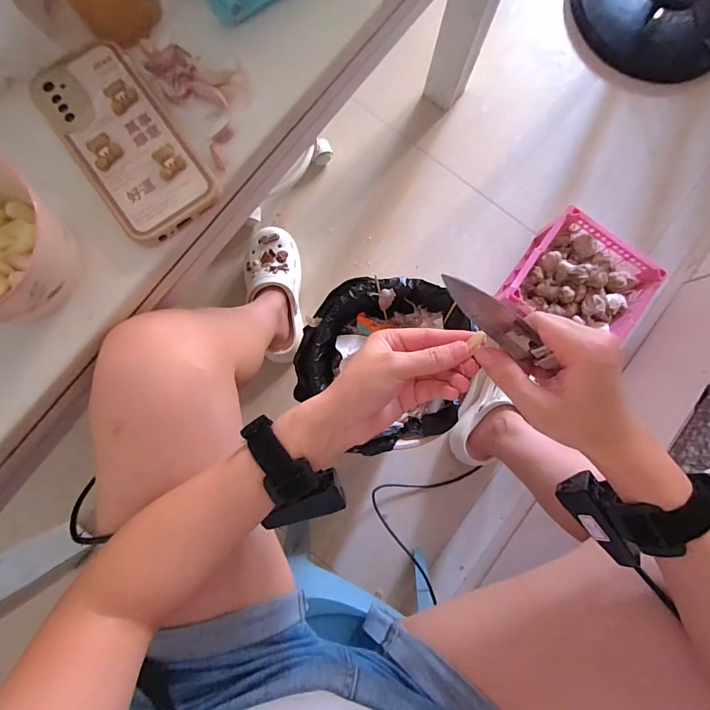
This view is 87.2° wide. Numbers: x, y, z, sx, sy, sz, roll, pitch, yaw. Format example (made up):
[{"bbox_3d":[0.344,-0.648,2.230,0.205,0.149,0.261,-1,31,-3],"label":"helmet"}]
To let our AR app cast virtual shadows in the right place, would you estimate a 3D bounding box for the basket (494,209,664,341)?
[{"bbox_3d":[0.426,-0.123,0.736,0.233,0.122,0.225,36,85,2],"label":"basket"}]

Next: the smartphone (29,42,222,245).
[{"bbox_3d":[-0.177,-0.165,0.287,0.078,0.011,0.157,-35,87,-4],"label":"smartphone"}]

